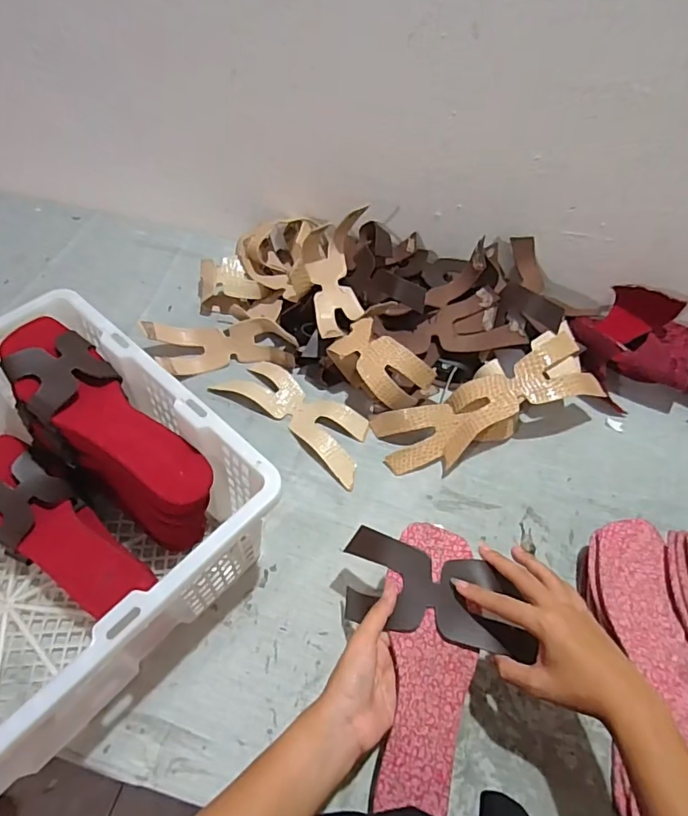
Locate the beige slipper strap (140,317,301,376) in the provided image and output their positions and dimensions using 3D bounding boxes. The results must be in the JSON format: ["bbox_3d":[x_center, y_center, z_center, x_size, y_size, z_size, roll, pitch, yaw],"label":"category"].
[{"bbox_3d":[-0.162,-0.082,0.697,0.188,0.050,0.066,-7,56,-6],"label":"beige slipper strap"}]

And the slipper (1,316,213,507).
[{"bbox_3d":[-0.227,0.005,0.495,0.244,0.034,0.081,39,64,8],"label":"slipper"}]

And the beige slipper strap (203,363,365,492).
[{"bbox_3d":[-0.053,0.006,0.662,0.210,0.017,0.084,33,61,20],"label":"beige slipper strap"}]

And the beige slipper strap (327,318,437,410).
[{"bbox_3d":[0.040,-0.055,0.635,0.128,0.063,0.071,31,61,19],"label":"beige slipper strap"}]

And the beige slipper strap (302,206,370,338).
[{"bbox_3d":[-0.012,-0.171,0.681,0.078,0.053,0.161,-3,92,-3],"label":"beige slipper strap"}]

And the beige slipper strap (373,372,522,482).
[{"bbox_3d":[0.130,0.029,0.634,0.167,0.058,0.082,-21,58,8],"label":"beige slipper strap"}]

